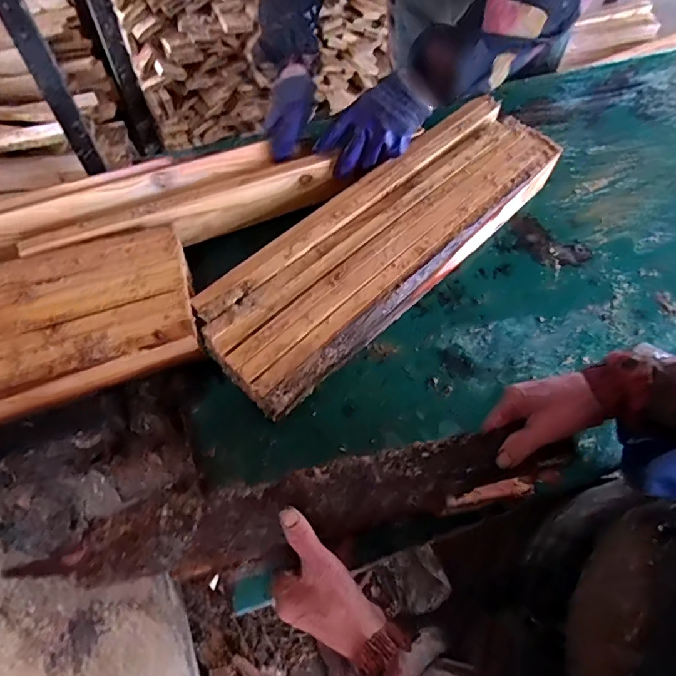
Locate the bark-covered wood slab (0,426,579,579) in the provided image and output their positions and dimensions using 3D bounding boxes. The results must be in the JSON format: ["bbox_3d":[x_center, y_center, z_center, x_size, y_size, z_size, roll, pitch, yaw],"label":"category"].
[{"bbox_3d":[-0.035,0.175,0.480,0.523,0.044,0.075,-11,77,-3],"label":"bark-covered wood slab"}]

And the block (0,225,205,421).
[{"bbox_3d":[-0.309,-0.017,0.523,0.286,0.040,0.178,-18,65,-13],"label":"block"}]

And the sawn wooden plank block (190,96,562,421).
[{"bbox_3d":[0.071,-0.131,0.635,0.549,0.074,0.174,-39,71,-21],"label":"sawn wooden plank block"}]

